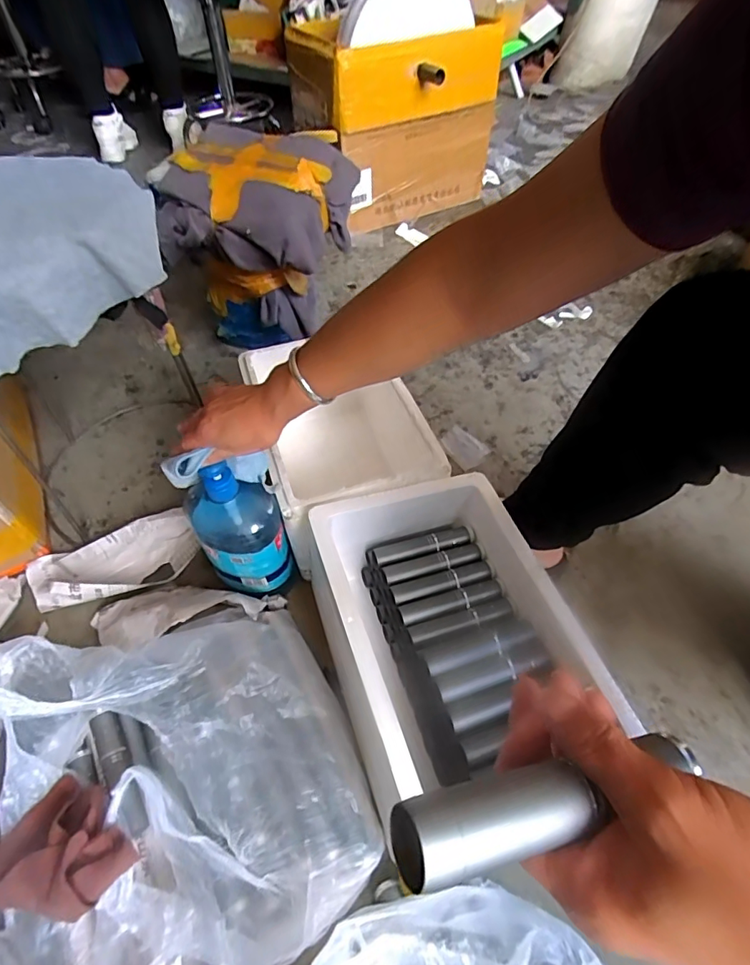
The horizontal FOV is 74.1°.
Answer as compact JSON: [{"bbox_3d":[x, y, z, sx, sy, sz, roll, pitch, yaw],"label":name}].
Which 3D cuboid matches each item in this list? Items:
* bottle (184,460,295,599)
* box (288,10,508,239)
[{"bbox_3d":[-0.167,0.055,0.608,0.104,0.207,0.087,-16,54,-12],"label":"bottle"},{"bbox_3d":[0.067,-0.978,1.343,0.557,0.399,0.279,-25,56,-18],"label":"box"}]

